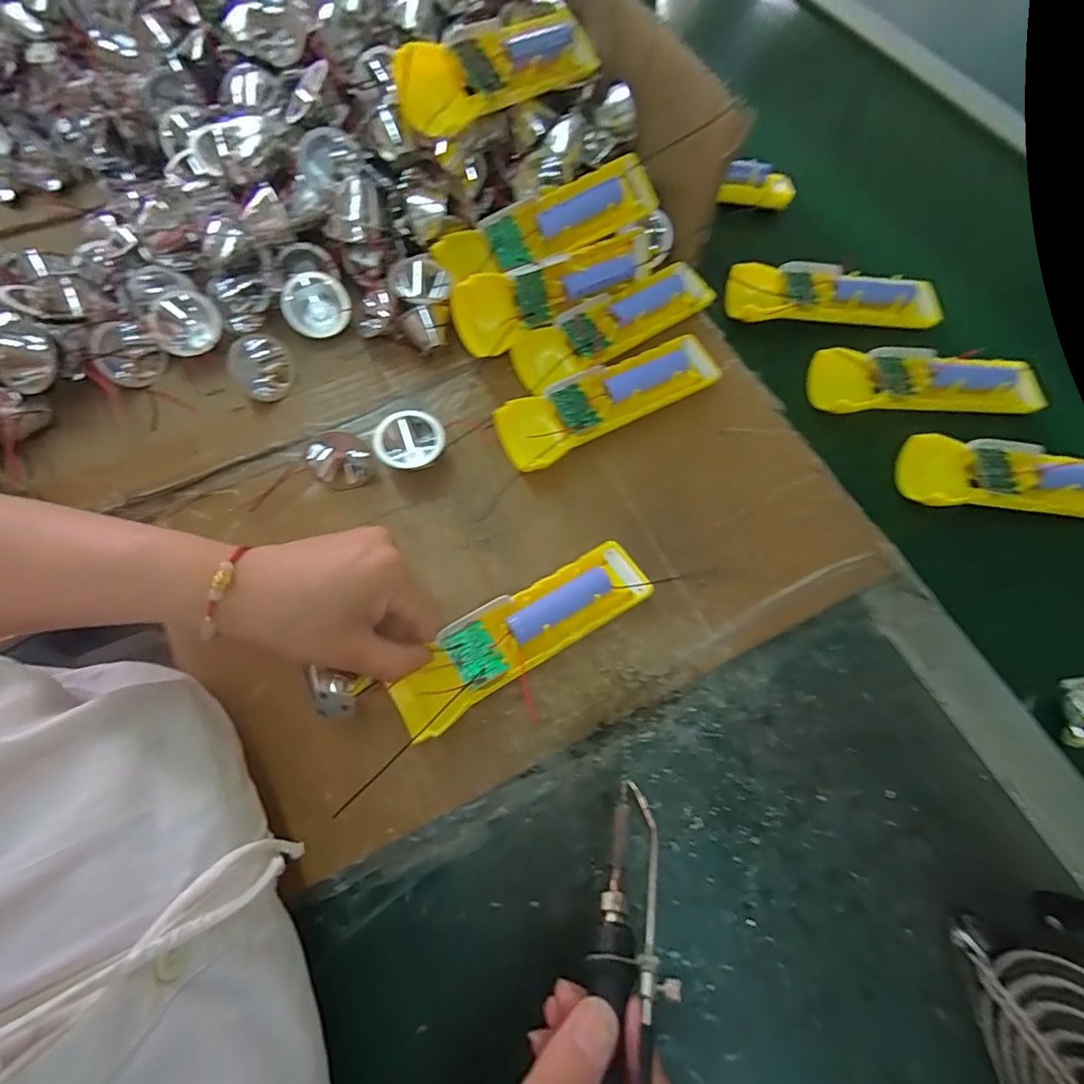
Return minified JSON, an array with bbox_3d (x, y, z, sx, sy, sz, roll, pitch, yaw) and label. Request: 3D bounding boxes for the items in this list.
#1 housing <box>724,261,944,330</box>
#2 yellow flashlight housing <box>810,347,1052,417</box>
[{"bbox_3d":[0.231,-0.198,0.430,0.163,0.020,0.047,4,69,4],"label":"housing"},{"bbox_3d":[0.277,-0.118,0.392,0.157,0.017,0.048,0,69,3],"label":"yellow flashlight housing"}]

